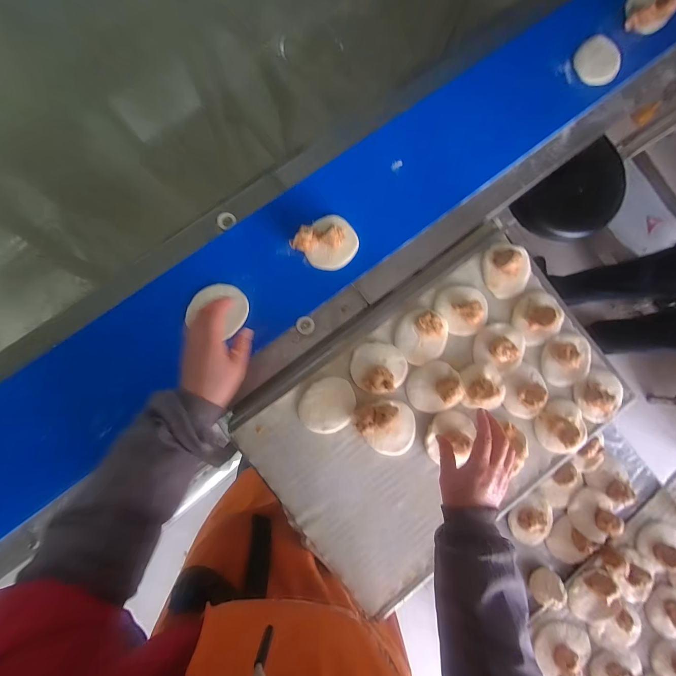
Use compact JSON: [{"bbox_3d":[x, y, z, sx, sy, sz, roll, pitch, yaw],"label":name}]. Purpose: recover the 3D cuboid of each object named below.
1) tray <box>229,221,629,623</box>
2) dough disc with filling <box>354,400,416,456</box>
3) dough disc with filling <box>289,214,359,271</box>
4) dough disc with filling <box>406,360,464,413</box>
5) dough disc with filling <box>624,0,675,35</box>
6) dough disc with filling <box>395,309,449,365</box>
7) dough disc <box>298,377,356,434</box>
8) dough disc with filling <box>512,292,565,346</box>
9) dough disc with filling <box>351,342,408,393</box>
[{"bbox_3d":[0.176,0.124,0.507,0.588,0.047,0.408,-38,87,-5],"label":"tray"},{"bbox_3d":[0.086,0.145,0.488,0.089,0.035,0.106,-39,92,-6],"label":"dough disc with filling"},{"bbox_3d":[-0.015,-0.168,0.514,0.092,0.044,0.093,34,84,-2],"label":"dough disc with filling"},{"bbox_3d":[0.165,0.082,0.503,0.090,0.031,0.084,0,86,-5],"label":"dough disc with filling"},{"bbox_3d":[0.617,-0.652,0.591,0.091,0.040,0.078,39,84,-1],"label":"dough disc with filling"},{"bbox_3d":[0.146,-0.005,0.507,0.094,0.035,0.088,0,86,-5],"label":"dough disc with filling"},{"bbox_3d":[-0.016,0.111,0.496,0.093,0.005,0.084,-27,89,-6],"label":"dough disc"},{"bbox_3d":[0.354,-0.039,0.523,0.085,0.027,0.080,-37,90,-6],"label":"dough disc with filling"},{"bbox_3d":[0.070,0.049,0.496,0.092,0.029,0.080,8,85,-4],"label":"dough disc with filling"}]

